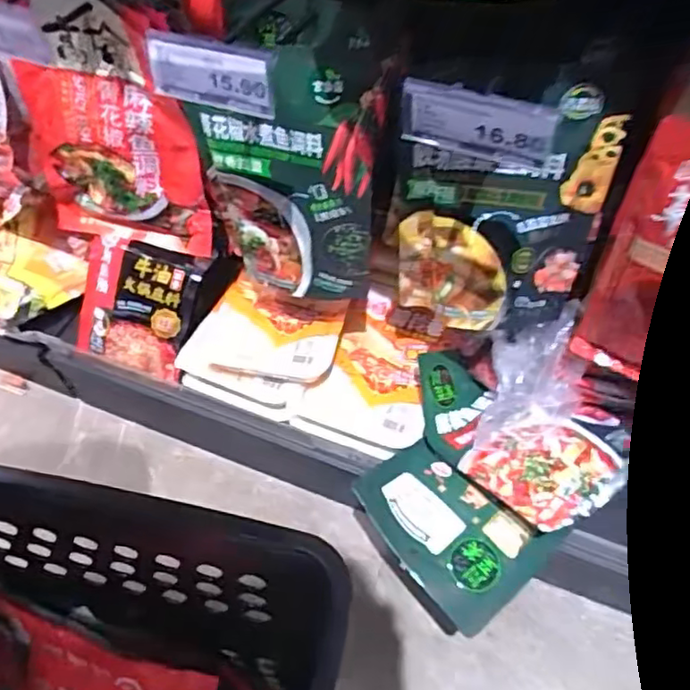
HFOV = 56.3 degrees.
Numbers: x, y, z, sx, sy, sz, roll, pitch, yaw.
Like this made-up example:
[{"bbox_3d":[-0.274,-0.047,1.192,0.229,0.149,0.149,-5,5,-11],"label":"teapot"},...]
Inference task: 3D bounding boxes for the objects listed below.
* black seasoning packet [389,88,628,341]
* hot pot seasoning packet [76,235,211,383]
[{"bbox_3d":[0.148,-0.115,0.615,0.198,0.261,0.057,3,38,5],"label":"black seasoning packet"},{"bbox_3d":[-0.264,-0.047,0.810,0.152,0.159,0.024,18,13,14],"label":"hot pot seasoning packet"}]

